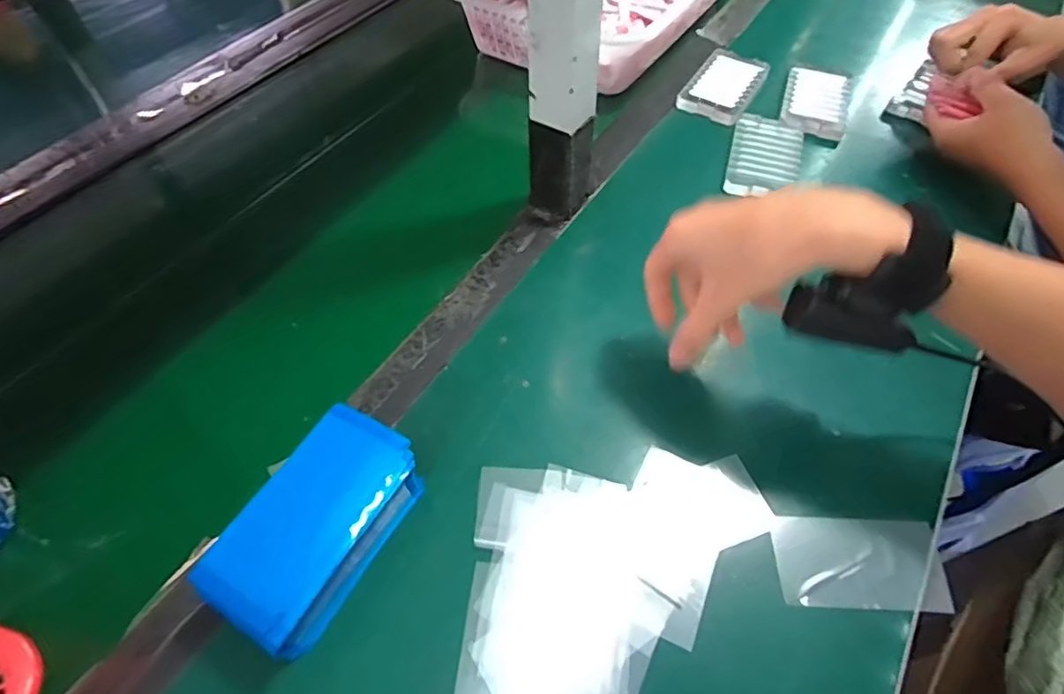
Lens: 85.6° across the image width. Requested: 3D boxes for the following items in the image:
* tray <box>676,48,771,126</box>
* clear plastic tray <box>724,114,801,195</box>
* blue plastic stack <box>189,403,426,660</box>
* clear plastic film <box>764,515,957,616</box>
[{"bbox_3d":[0.219,-0.298,0.652,0.070,0.015,0.126,27,59,18],"label":"tray"},{"bbox_3d":[0.235,-0.193,0.579,0.065,0.012,0.112,15,56,11],"label":"clear plastic tray"},{"bbox_3d":[-0.124,0.108,0.338,0.069,0.063,0.131,22,58,16],"label":"blue plastic stack"},{"bbox_3d":[0.207,0.137,0.366,0.101,0.009,0.054,1,60,3],"label":"clear plastic film"}]

